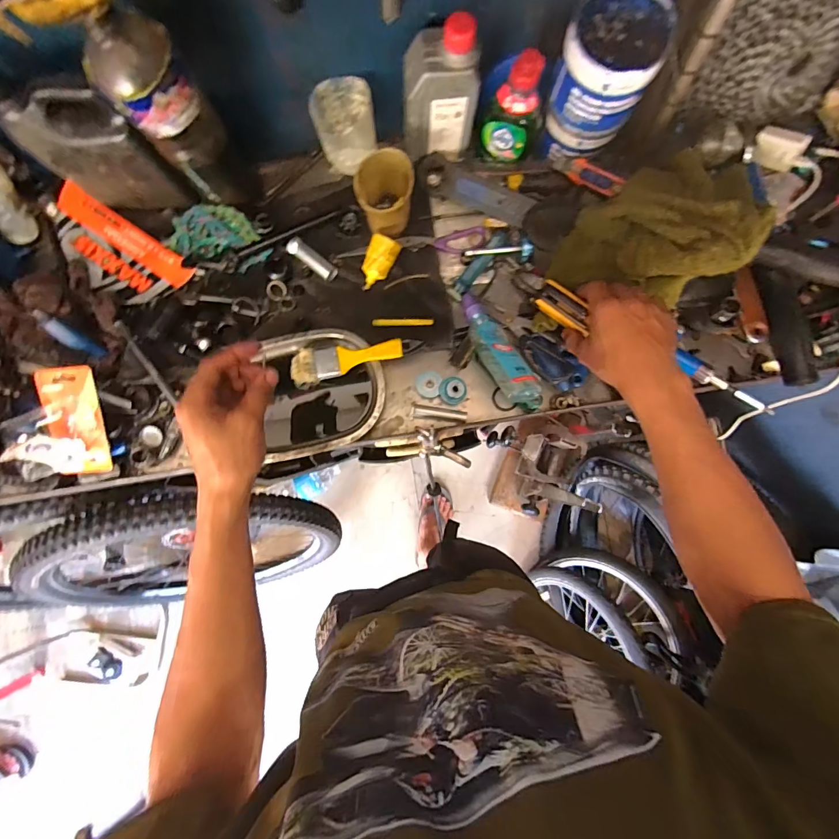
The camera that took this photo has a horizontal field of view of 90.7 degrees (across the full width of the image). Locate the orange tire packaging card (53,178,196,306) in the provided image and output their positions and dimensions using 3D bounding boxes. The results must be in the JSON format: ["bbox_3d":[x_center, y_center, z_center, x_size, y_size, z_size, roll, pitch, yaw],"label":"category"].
[{"bbox_3d":[-0.405,-0.220,0.547,0.195,0.018,0.092,34,86,2],"label":"orange tire packaging card"}]

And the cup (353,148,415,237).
[{"bbox_3d":[-0.043,-0.279,0.527,0.069,0.096,0.061,-15,86,-2],"label":"cup"}]

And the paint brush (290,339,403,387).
[{"bbox_3d":[-0.095,-0.077,0.534,0.149,0.012,0.044,-11,85,11],"label":"paint brush"}]

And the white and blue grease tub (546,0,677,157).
[{"bbox_3d":[0.204,-0.385,0.475,0.095,0.133,0.096,0,85,0],"label":"white and blue grease tub"}]

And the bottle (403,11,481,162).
[{"bbox_3d":[0.023,-0.384,0.492,0.084,0.163,0.050,-10,85,-1],"label":"bottle"}]

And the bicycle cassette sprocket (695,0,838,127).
[{"bbox_3d":[0.404,-0.407,0.438,0.153,0.163,0.043,2,55,-1],"label":"bicycle cassette sprocket"}]

